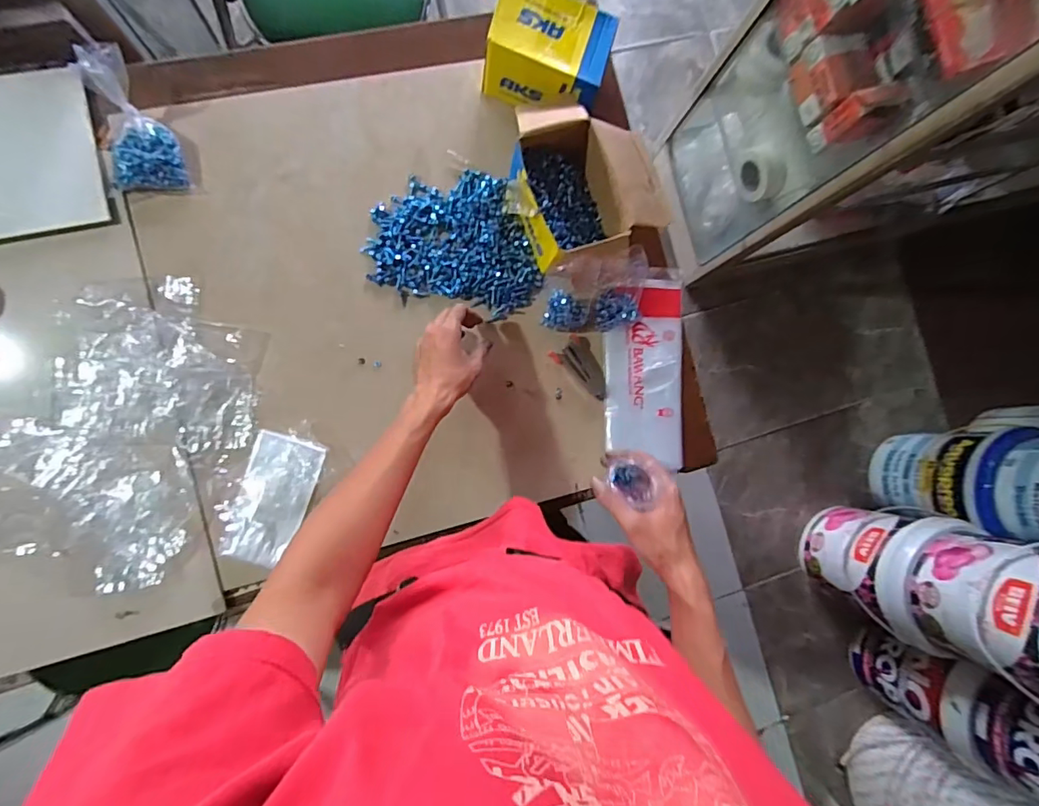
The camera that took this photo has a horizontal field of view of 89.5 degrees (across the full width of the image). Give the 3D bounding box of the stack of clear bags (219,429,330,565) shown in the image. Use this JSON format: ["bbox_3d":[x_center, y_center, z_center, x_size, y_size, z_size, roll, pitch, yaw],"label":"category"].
[{"bbox_3d":[-0.298,0.118,0.637,0.084,0.018,0.154,16,86,-7],"label":"stack of clear bags"}]

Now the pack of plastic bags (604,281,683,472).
[{"bbox_3d":[0.171,-0.042,0.717,0.108,0.012,0.249,0,88,-8],"label":"pack of plastic bags"}]

